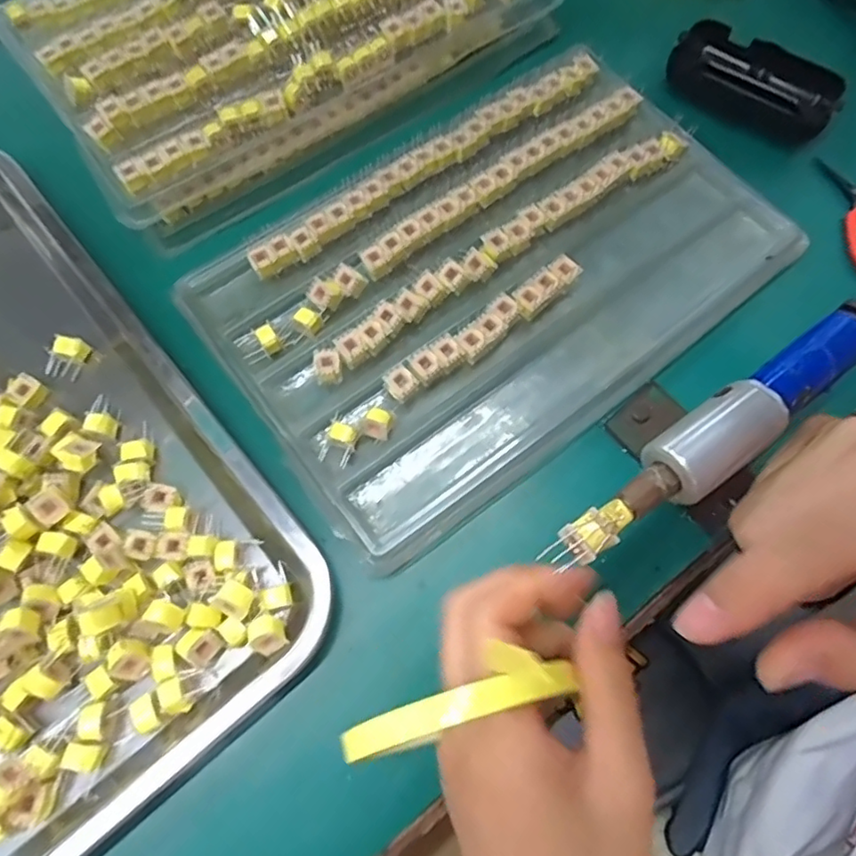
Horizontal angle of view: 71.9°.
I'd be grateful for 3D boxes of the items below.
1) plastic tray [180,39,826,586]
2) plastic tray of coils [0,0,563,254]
[{"bbox_3d":[0.039,-0.096,0.347,0.318,0.017,0.207,-36,75,-13],"label":"plastic tray"},{"bbox_3d":[-0.098,-0.281,0.397,0.324,0.033,0.224,-39,76,-13],"label":"plastic tray of coils"}]

